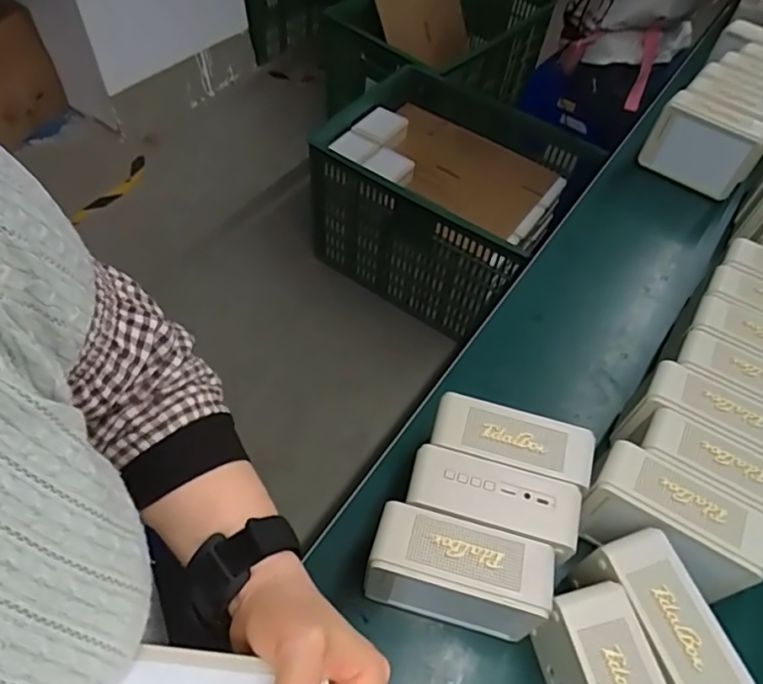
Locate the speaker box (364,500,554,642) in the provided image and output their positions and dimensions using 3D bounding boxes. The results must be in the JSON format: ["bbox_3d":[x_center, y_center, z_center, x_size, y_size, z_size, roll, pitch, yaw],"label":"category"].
[{"bbox_3d":[0.059,0.192,0.472,0.138,0.098,0.062,14,55,6],"label":"speaker box"}]

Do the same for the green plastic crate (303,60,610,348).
[{"bbox_3d":[0.153,-0.388,1.643,0.667,0.415,0.486,30,58,16],"label":"green plastic crate"}]

